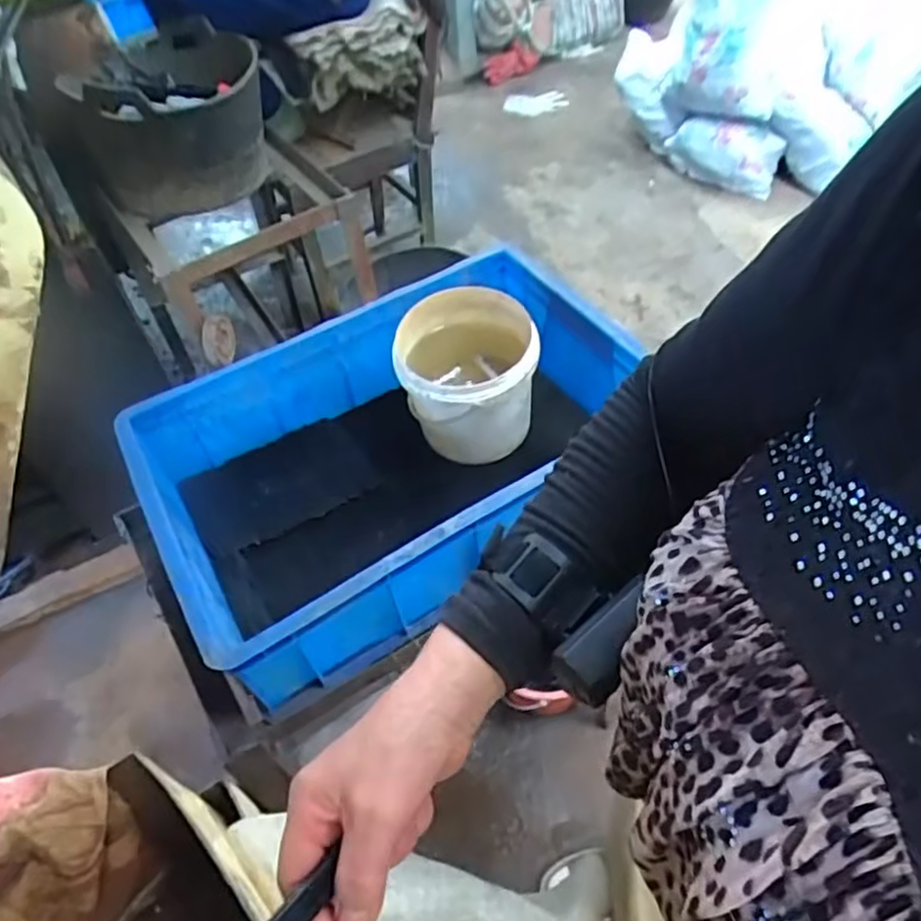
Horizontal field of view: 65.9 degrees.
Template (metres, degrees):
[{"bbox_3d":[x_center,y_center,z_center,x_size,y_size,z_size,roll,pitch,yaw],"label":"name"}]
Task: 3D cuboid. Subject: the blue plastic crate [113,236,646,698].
[{"bbox_3d":[-0.062,-0.007,0.802,0.539,0.159,0.336,-29,54,-18],"label":"blue plastic crate"}]

